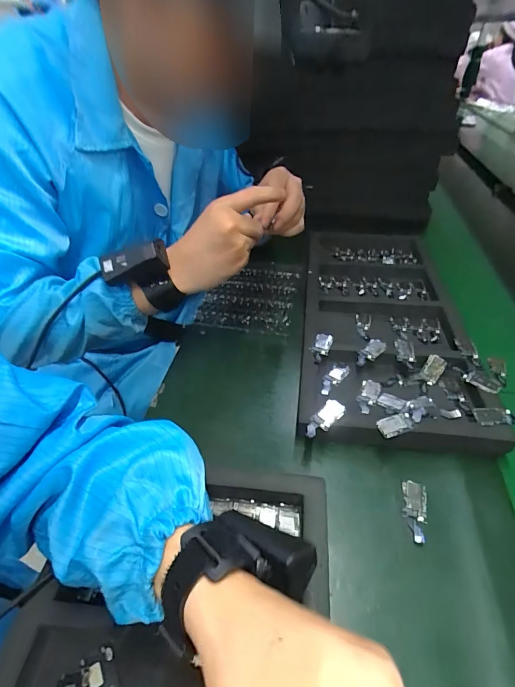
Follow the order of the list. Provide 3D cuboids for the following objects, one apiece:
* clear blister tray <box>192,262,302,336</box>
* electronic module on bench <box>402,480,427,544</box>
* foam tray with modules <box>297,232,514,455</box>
[{"bbox_3d":[-0.008,-0.085,0.637,0.146,0.012,0.214,9,39,7],"label":"clear blister tray"},{"bbox_3d":[0.149,0.157,0.353,0.021,0.004,0.057,11,40,9],"label":"electronic module on bench"},{"bbox_3d":[0.189,-0.054,0.580,0.224,0.042,0.496,7,39,4],"label":"foam tray with modules"}]

